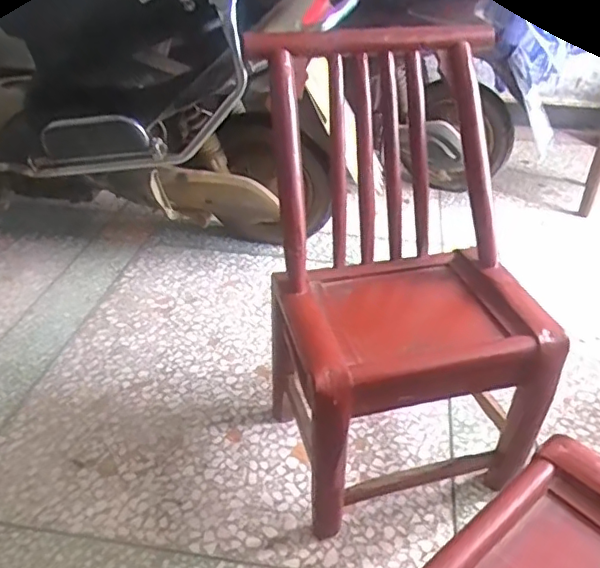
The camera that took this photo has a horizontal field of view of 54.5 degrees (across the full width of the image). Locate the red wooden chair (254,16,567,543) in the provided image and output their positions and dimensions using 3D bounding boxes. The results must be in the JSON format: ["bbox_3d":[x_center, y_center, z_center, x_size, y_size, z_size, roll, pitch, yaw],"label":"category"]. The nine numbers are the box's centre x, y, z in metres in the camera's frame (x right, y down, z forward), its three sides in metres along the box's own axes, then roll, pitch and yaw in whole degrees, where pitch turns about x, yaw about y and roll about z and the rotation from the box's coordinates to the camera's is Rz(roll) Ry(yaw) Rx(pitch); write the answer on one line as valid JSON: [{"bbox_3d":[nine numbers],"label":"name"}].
[{"bbox_3d":[0.151,-0.014,0.907,0.378,0.616,0.409,-9,36,-12],"label":"red wooden chair"}]

